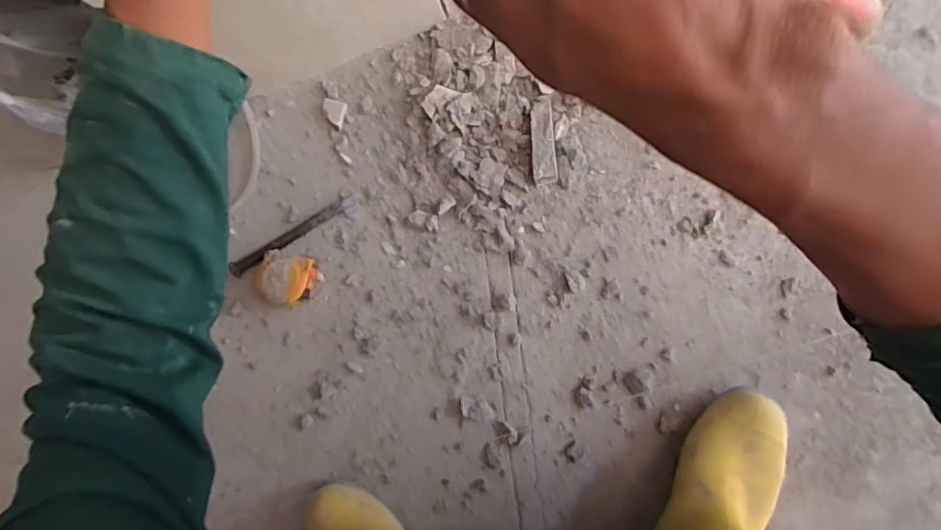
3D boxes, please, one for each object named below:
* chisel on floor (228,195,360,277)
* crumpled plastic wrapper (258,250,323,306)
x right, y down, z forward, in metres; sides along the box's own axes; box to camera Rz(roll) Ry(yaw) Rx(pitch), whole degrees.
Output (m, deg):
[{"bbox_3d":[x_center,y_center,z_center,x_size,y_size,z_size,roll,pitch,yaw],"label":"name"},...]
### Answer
[{"bbox_3d":[-0.213,-0.036,0.686,0.176,0.015,0.016,-30,86,6],"label":"chisel on floor"},{"bbox_3d":[-0.216,0.017,0.672,0.063,0.038,0.057,13,91,7],"label":"crumpled plastic wrapper"}]

